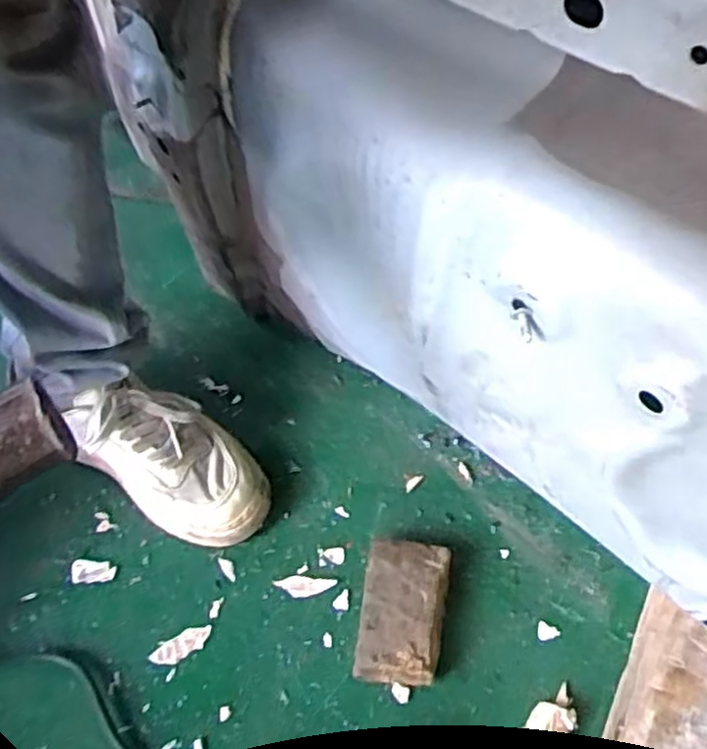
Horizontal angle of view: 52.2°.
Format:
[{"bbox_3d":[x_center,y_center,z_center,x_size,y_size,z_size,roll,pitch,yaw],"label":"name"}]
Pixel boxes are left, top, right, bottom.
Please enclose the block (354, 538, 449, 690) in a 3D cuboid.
[{"bbox_3d":[0.041,0.197,0.604,0.066,0.035,0.117,8,49,4],"label":"block"}]

